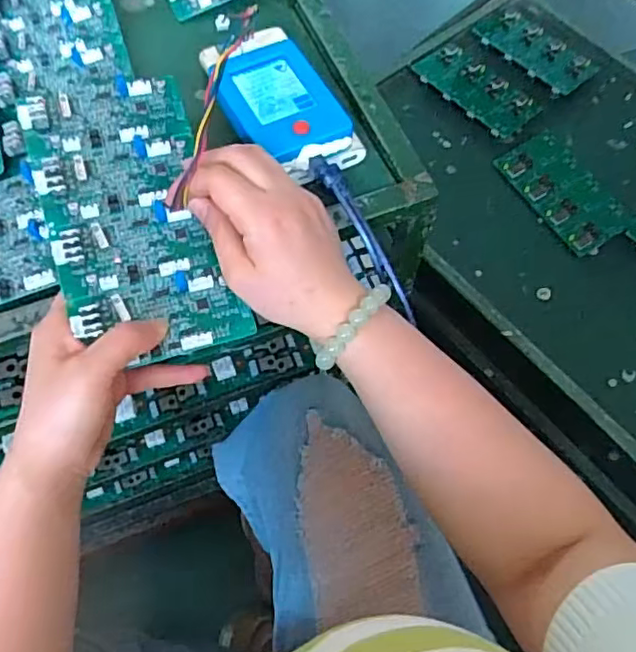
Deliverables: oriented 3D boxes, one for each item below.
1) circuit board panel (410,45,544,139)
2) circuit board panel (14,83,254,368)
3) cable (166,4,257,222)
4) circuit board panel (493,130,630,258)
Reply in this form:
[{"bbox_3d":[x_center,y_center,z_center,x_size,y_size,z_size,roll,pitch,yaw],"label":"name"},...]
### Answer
[{"bbox_3d":[0.258,-0.390,0.981,0.101,0.009,0.202,-40,72,-17],"label":"circuit board panel"},{"bbox_3d":[-0.117,-0.074,0.378,0.101,0.025,0.194,-20,77,-9],"label":"circuit board panel"},{"bbox_3d":[-0.066,-0.126,0.362,0.022,0.029,0.132,21,99,9],"label":"cable"},{"bbox_3d":[0.369,-0.203,0.894,0.108,0.015,0.197,-28,69,-13],"label":"circuit board panel"}]

